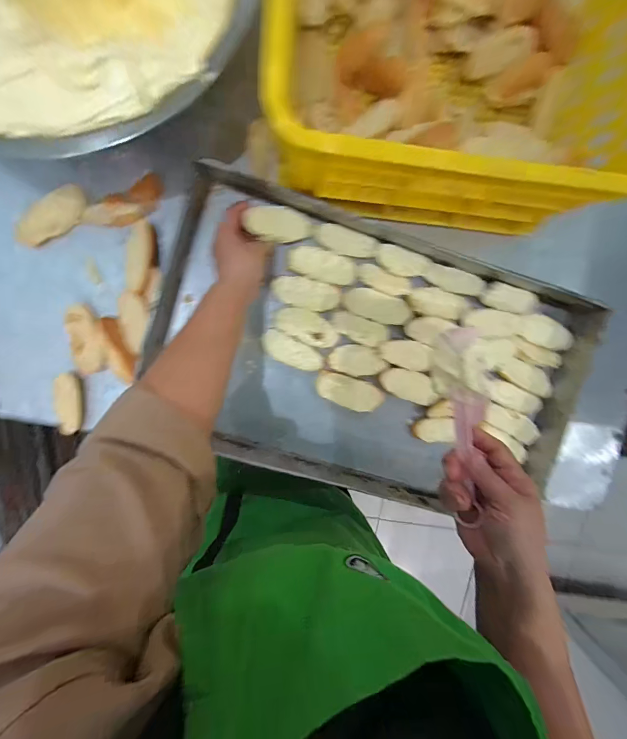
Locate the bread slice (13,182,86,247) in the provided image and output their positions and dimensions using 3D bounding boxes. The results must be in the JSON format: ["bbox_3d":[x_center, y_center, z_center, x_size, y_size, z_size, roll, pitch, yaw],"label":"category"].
[{"bbox_3d":[-0.345,-0.201,0.457,0.102,0.014,0.041,-43,139,-3],"label":"bread slice"}]

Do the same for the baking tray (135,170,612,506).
[{"bbox_3d":[0.087,-0.014,0.516,0.614,0.052,0.376,14,95,-5],"label":"baking tray"}]

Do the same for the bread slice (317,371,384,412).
[{"bbox_3d":[0.054,0.035,0.527,0.101,0.022,0.044,16,95,-5],"label":"bread slice"}]

